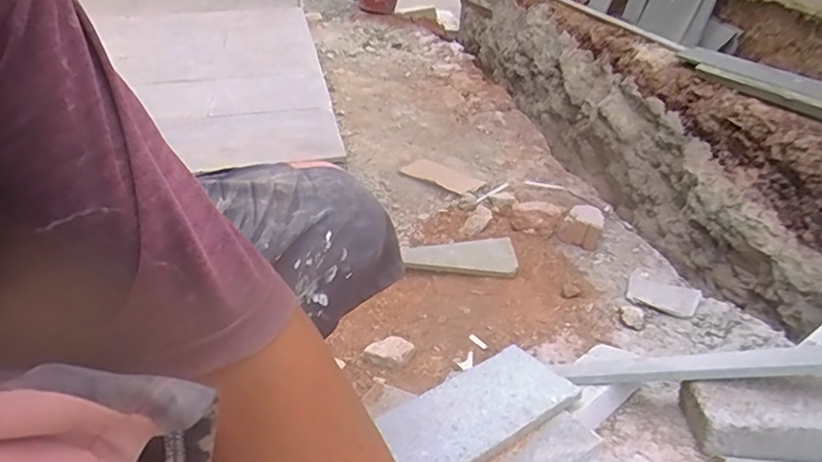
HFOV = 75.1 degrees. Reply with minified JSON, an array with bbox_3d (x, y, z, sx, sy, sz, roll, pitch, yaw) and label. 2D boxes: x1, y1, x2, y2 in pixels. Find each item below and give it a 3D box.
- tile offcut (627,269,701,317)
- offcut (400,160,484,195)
[{"bbox_3d":[0.467,0.117,0.997,0.122,0.006,0.085,18,44,32],"label":"tile offcut"},{"bbox_3d":[0.084,-0.145,1.409,0.232,0.014,0.120,23,36,39],"label":"offcut"}]

